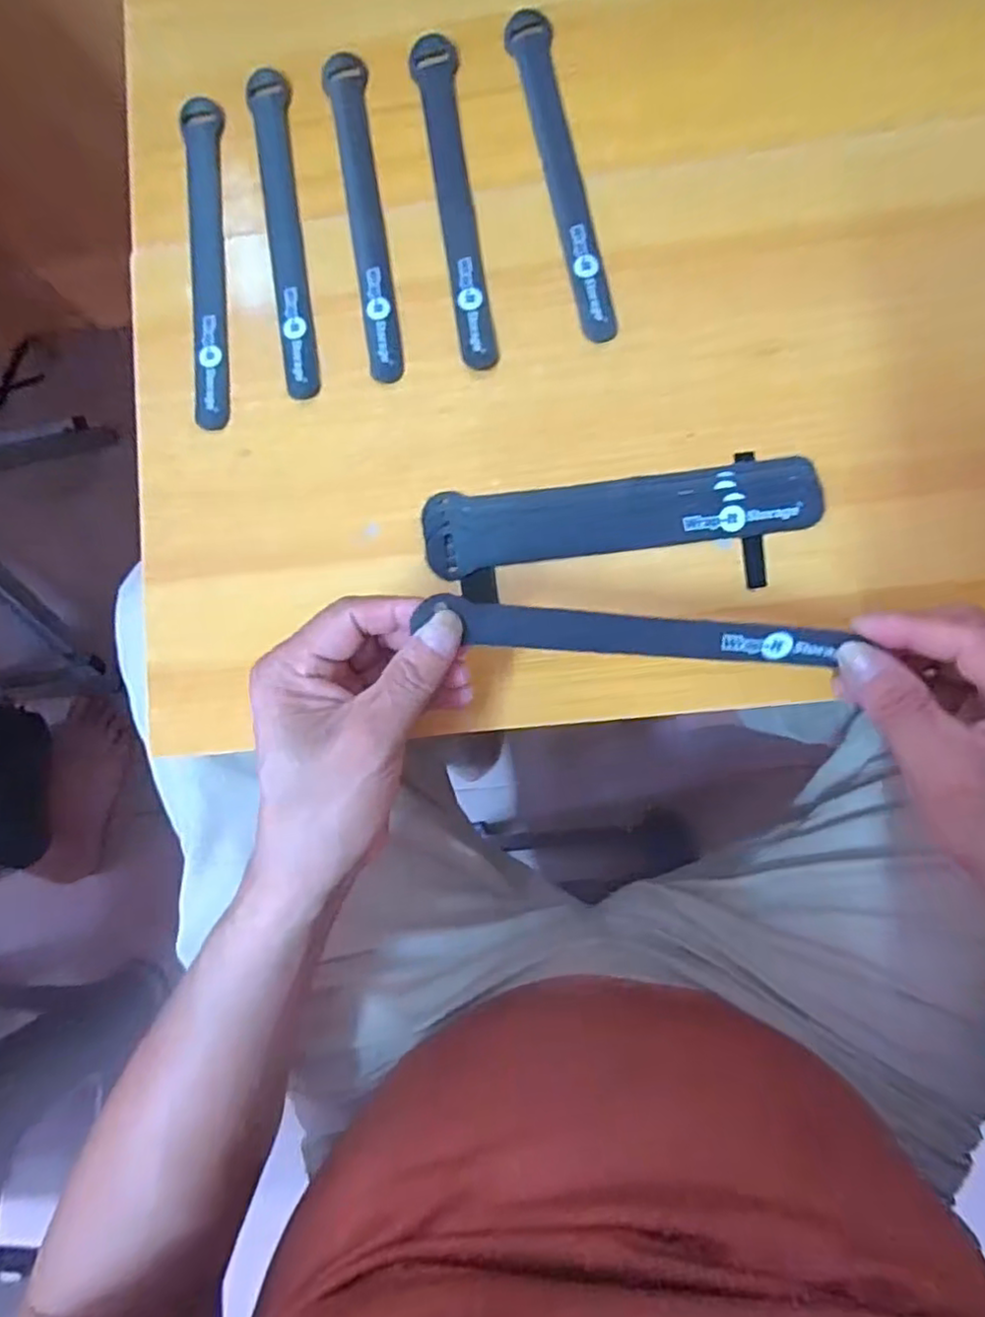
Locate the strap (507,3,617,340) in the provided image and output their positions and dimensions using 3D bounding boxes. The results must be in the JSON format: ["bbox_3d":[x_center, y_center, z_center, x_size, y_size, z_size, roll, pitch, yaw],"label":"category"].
[{"bbox_3d":[0.038,-0.268,0.361,0.024,0.006,0.194,-11,84,5],"label":"strap"}]

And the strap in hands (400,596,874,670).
[{"bbox_3d":[0.059,-0.011,0.286,0.179,0.014,0.017,5,85,0],"label":"strap in hands"}]

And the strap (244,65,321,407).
[{"bbox_3d":[-0.120,-0.246,0.376,0.023,0.005,0.198,-10,84,5],"label":"strap"}]

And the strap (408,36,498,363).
[{"bbox_3d":[-0.021,-0.258,0.366,0.022,0.006,0.197,-9,84,5],"label":"strap"}]

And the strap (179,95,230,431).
[{"bbox_3d":[-0.166,-0.231,0.380,0.022,0.005,0.199,-5,84,-4],"label":"strap"}]

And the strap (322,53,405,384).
[{"bbox_3d":[-0.072,-0.254,0.371,0.023,0.006,0.197,-10,84,5],"label":"strap"}]

